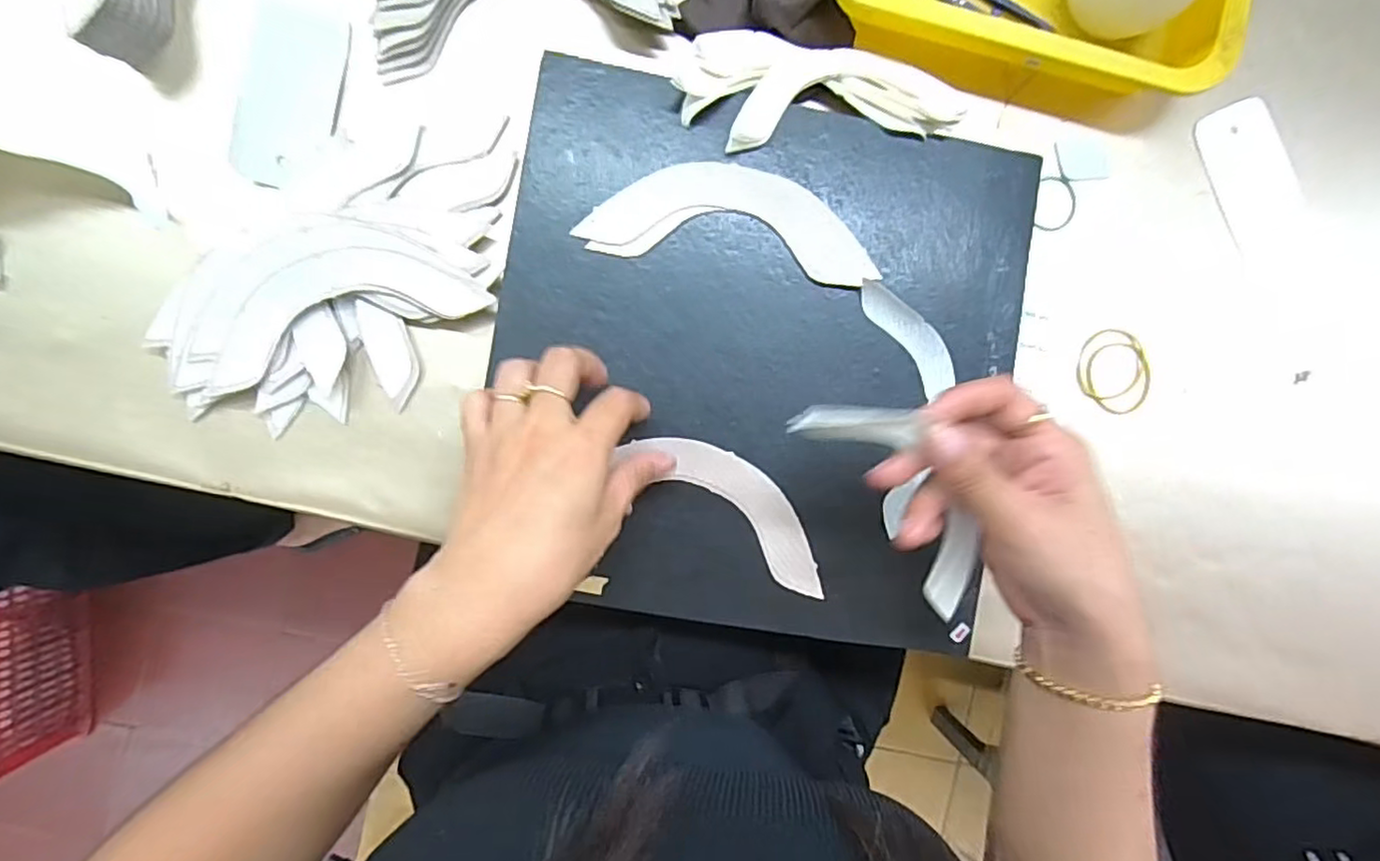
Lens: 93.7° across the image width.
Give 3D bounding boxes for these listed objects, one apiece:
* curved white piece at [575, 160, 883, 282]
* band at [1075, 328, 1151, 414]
[{"bbox_3d":[0.024,-0.122,0.370,0.165,0.006,0.057,7,91,-4],"label":"curved white piece"},{"bbox_3d":[0.274,-0.036,0.414,0.044,0.004,0.057,-25,93,-3],"label":"band"}]

